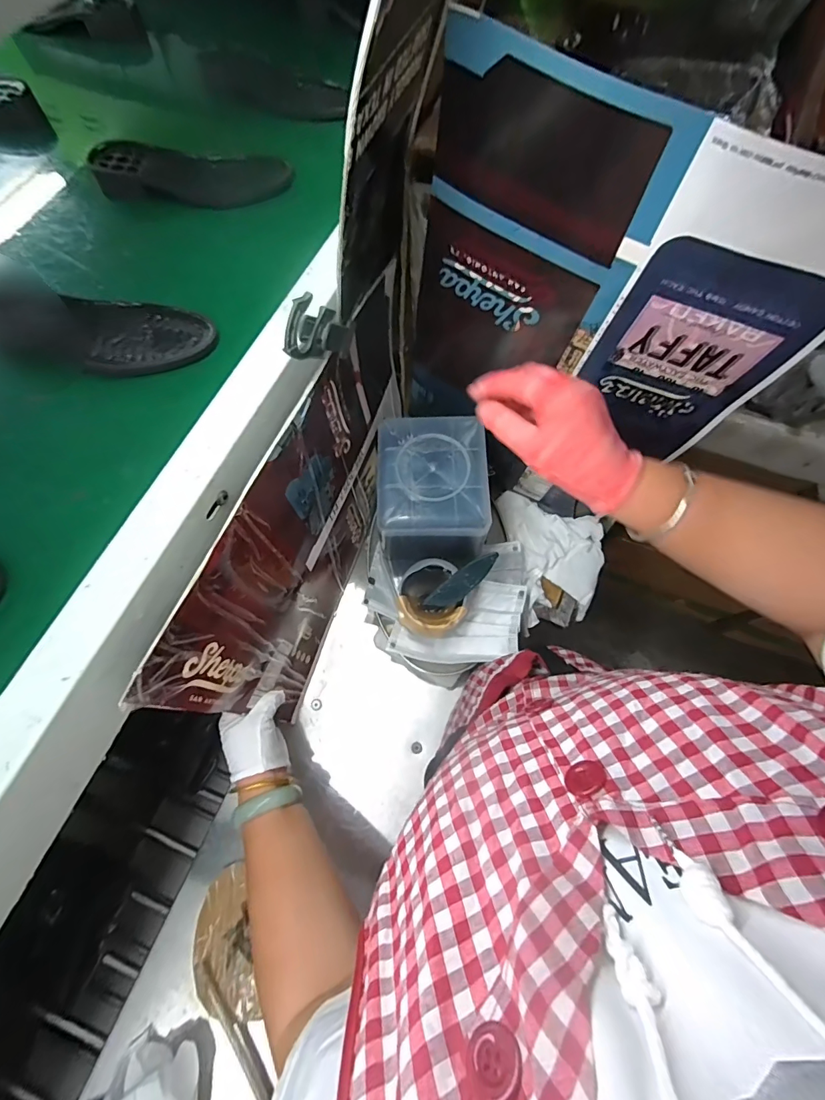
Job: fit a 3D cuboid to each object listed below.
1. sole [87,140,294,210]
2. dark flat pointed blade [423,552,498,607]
[{"bbox_3d":[-0.247,-0.421,0.496,0.209,0.029,0.072,3,67,0],"label":"sole"},{"bbox_3d":[0.064,0.039,0.538,0.033,0.111,0.008,32,36,-20],"label":"dark flat pointed blade"}]

